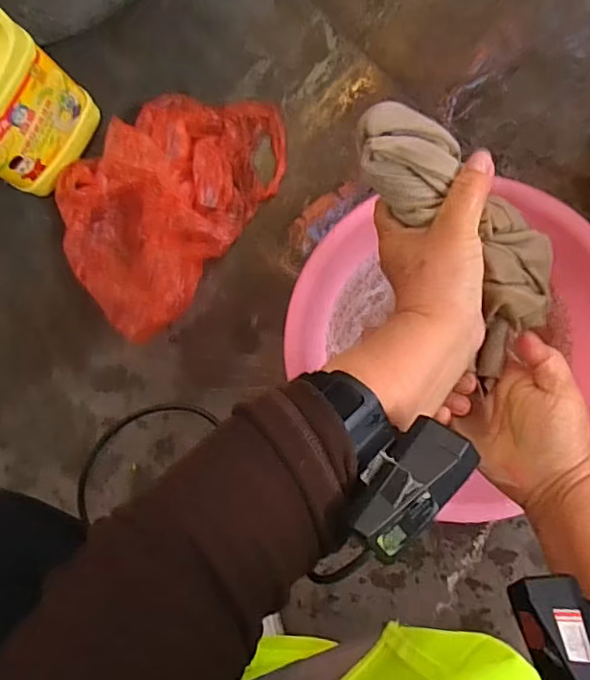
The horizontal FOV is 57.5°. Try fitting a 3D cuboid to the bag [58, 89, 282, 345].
[{"bbox_3d":[-0.165,-0.180,0.660,0.215,0.079,0.325,34,90,7],"label":"bag"}]

